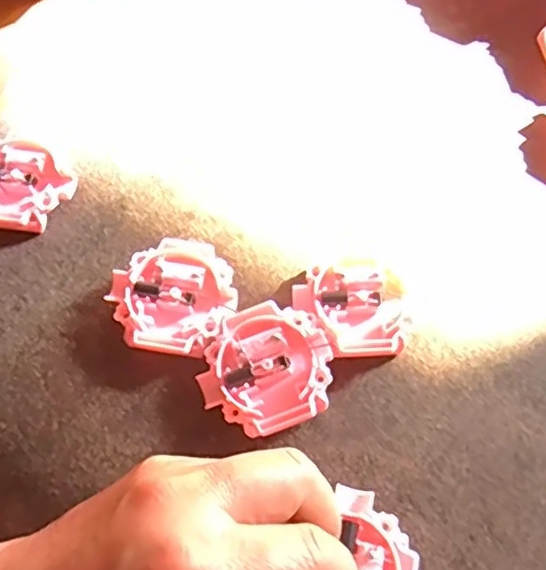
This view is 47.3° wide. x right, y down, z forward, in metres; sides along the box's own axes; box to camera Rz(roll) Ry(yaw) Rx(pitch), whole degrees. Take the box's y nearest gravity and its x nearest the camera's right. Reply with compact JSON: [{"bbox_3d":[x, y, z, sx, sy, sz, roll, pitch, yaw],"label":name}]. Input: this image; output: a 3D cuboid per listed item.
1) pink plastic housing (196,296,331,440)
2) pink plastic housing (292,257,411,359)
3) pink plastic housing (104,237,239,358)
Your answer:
[{"bbox_3d":[-0.003,0.036,0.264,0.055,0.019,0.051,0,64,0],"label":"pink plastic housing"},{"bbox_3d":[0.034,0.012,0.278,0.049,0.016,0.044,-2,64,0],"label":"pink plastic housing"},{"bbox_3d":[-0.044,0.006,0.281,0.053,0.016,0.052,0,64,0],"label":"pink plastic housing"}]

